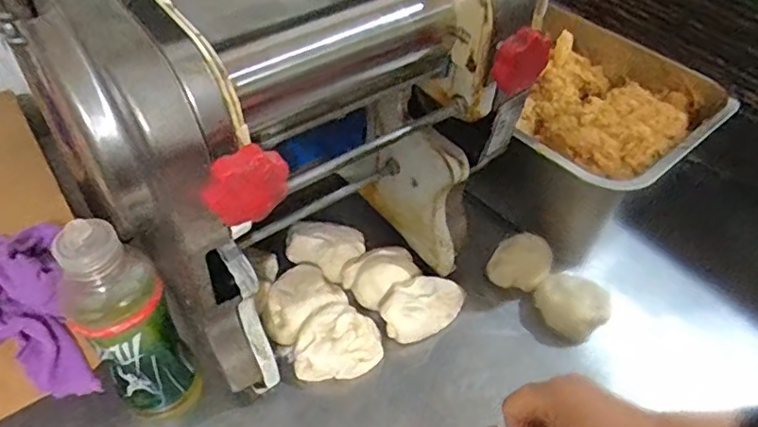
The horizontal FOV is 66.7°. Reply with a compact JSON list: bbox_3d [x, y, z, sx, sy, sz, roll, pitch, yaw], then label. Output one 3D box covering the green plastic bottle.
[{"bbox_3d":[-0.199,0.089,0.466,0.066,0.228,0.062,-25,52,-23],"label":"green plastic bottle"}]

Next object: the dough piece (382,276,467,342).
[{"bbox_3d":[0.046,0.091,0.590,0.087,0.034,0.054,-22,51,-21],"label":"dough piece"}]

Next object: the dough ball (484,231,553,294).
[{"bbox_3d":[0.157,0.052,0.632,0.058,0.035,0.057,1,47,-1],"label":"dough ball"}]

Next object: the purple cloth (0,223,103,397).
[{"bbox_3d":[-0.344,0.070,0.503,0.135,0.065,0.217,-19,50,-19],"label":"purple cloth"}]

